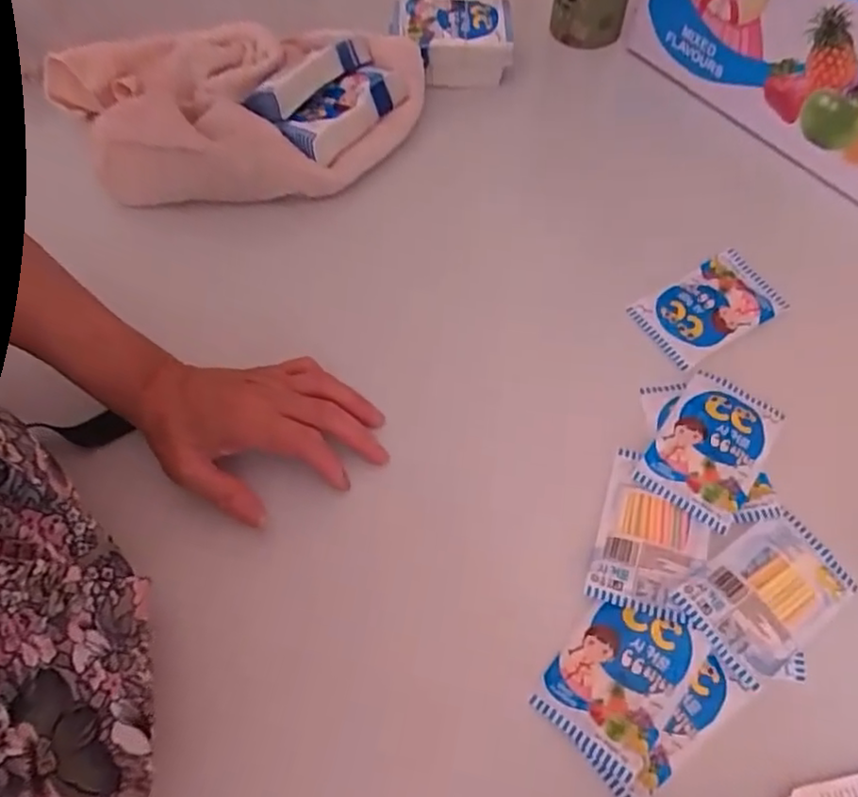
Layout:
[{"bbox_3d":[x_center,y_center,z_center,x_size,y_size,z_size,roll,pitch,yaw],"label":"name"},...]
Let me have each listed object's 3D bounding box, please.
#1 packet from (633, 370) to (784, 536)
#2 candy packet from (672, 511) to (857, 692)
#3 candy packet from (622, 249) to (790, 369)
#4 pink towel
[{"bbox_3d":[0.185,0.030,0.420,0.064,0.006,0.099,32,68,15],"label":"packet"},{"bbox_3d":[0.200,0.114,0.375,0.097,0.008,0.063,-32,68,-14],"label":"candy packet"},{"bbox_3d":[0.206,-0.068,0.472,0.095,0.006,0.060,-30,67,-14],"label":"candy packet"},{"bbox_3d":[-0.155,-0.237,0.529,0.303,0.052,0.167,-9,64,-4],"label":"pink towel"}]

